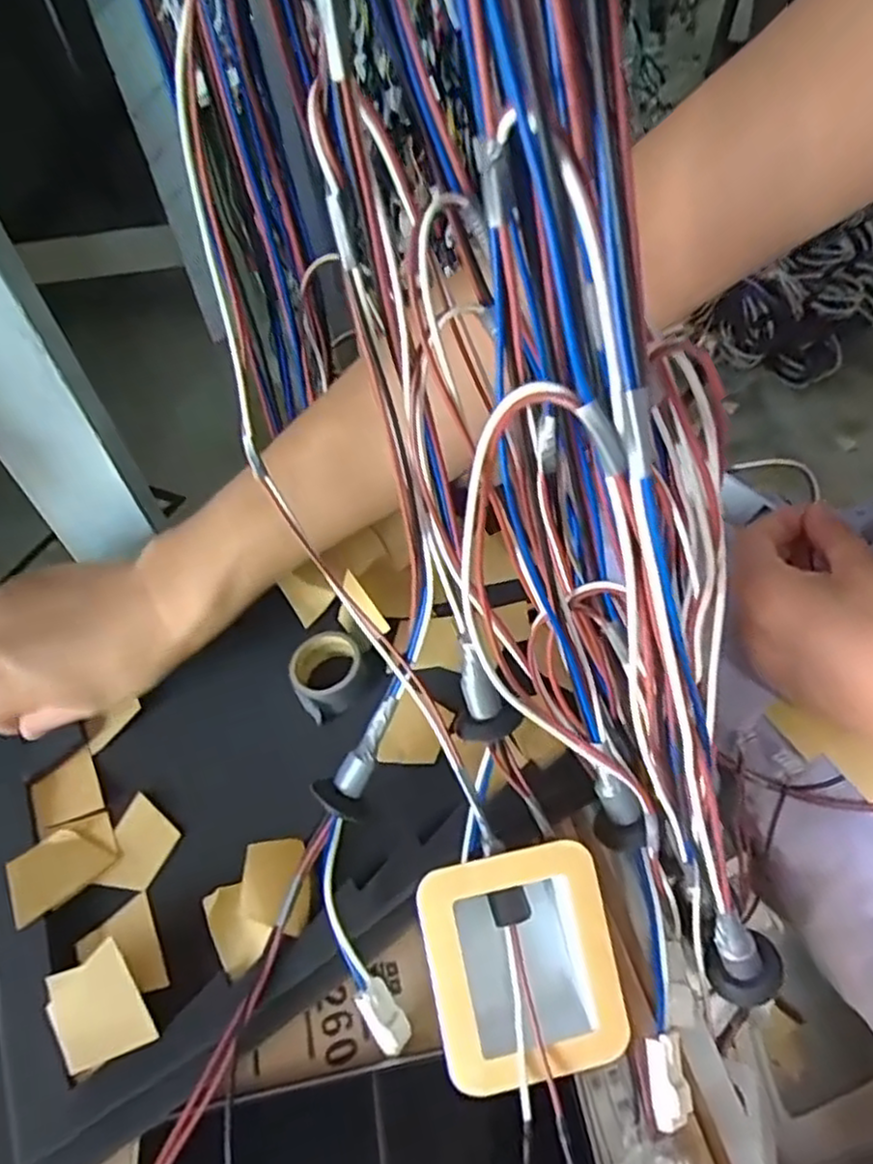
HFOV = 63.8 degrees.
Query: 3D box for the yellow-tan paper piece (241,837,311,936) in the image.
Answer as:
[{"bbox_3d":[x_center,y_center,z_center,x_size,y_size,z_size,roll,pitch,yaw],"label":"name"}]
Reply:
[{"bbox_3d":[-0.066,0.126,0.294,0.027,0.012,0.035,-5,50,4],"label":"yellow-tan paper piece"}]

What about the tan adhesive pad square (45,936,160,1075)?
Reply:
[{"bbox_3d":[-0.132,0.166,0.272,0.031,0.010,0.041,-32,53,-18],"label":"tan adhesive pad square"}]

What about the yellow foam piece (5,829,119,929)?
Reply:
[{"bbox_3d":[-0.173,0.128,0.318,0.041,0.007,0.033,-34,54,-27],"label":"yellow foam piece"}]

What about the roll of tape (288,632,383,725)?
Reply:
[{"bbox_3d":[-0.053,0.047,0.363,0.044,0.020,0.039,-26,51,-13],"label":"roll of tape"}]

